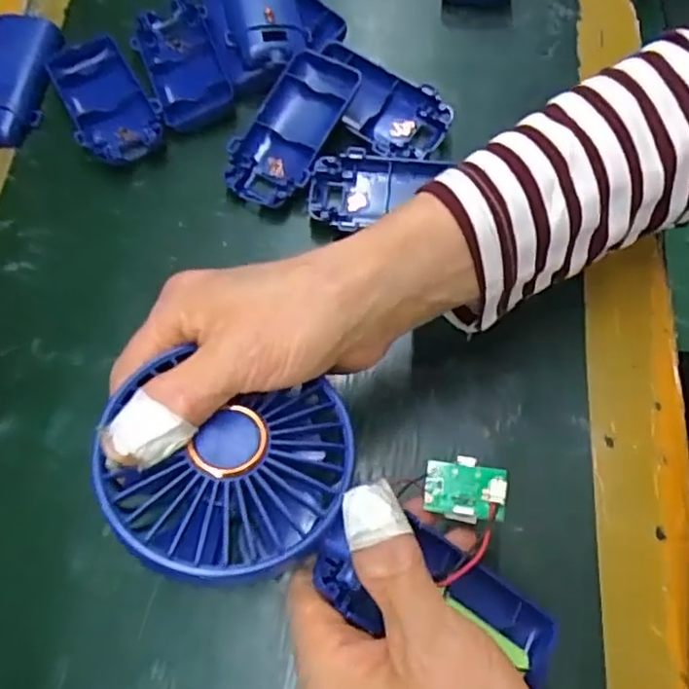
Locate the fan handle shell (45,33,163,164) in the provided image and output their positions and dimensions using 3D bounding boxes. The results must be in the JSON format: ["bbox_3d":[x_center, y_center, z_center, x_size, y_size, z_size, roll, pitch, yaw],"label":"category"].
[{"bbox_3d":[-0.143,-0.146,0.393,0.045,0.015,0.093,-28,70,-10],"label":"fan handle shell"}]

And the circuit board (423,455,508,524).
[{"bbox_3d":[0.046,0.054,0.248,0.029,0.009,0.024,11,69,8],"label":"circuit board"}]

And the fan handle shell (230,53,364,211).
[{"bbox_3d":[-0.031,-0.123,0.377,0.048,0.027,0.093,24,70,11],"label":"fan handle shell"}]

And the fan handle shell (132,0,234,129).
[{"bbox_3d":[-0.100,-0.172,0.402,0.045,0.018,0.091,-17,68,-5],"label":"fan handle shell"}]

